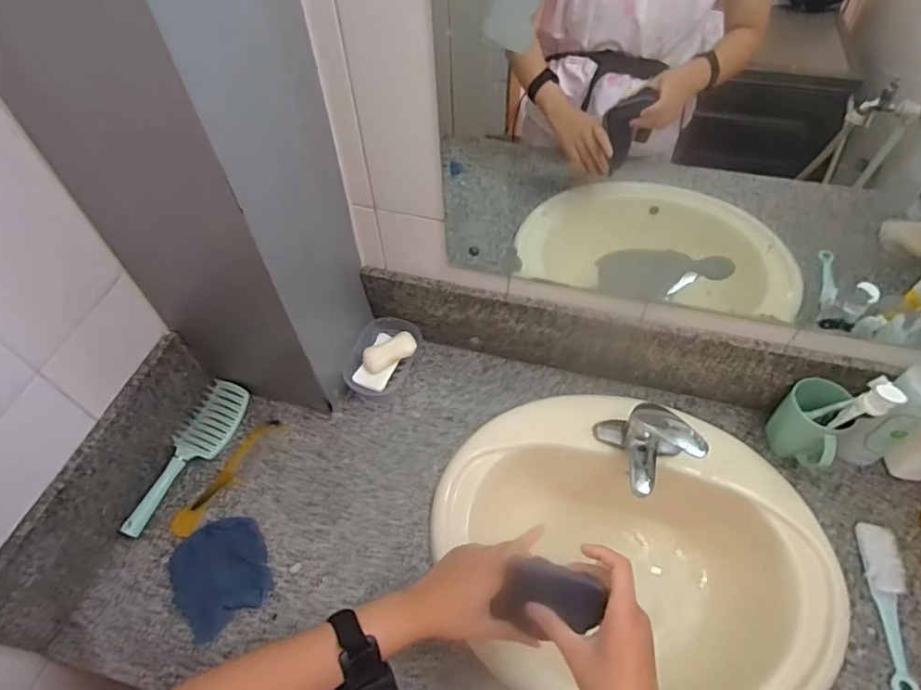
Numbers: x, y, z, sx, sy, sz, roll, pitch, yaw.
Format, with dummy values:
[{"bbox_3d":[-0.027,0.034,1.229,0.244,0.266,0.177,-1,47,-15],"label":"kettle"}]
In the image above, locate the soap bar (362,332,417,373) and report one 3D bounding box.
[{"bbox_3d":[-0.118,0.011,0.873,0.093,0.022,0.043,-35,61,-21],"label":"soap bar"}]

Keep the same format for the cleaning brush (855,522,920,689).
[{"bbox_3d":[0.546,0.328,0.671,0.049,0.020,0.207,13,56,10],"label":"cleaning brush"}]

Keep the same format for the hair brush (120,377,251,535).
[{"bbox_3d":[-0.411,0.168,0.806,0.067,0.036,0.252,15,56,12],"label":"hair brush"}]

